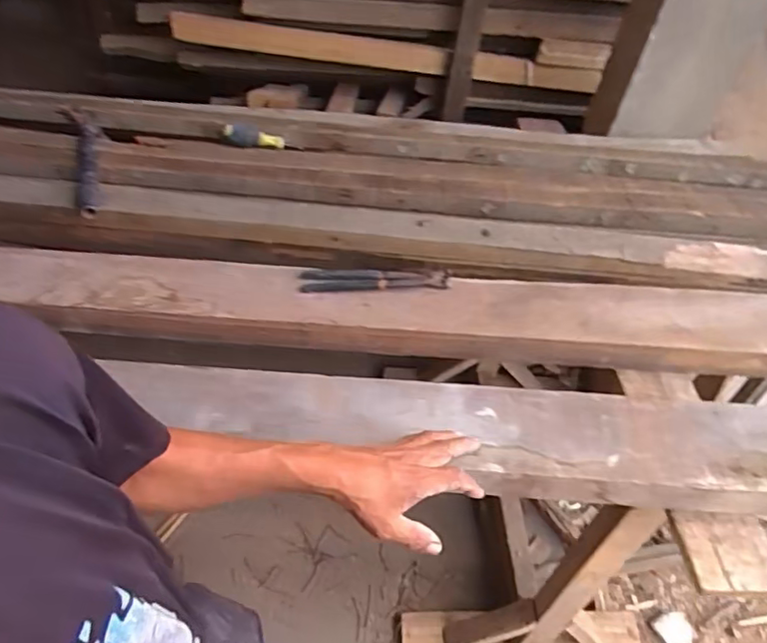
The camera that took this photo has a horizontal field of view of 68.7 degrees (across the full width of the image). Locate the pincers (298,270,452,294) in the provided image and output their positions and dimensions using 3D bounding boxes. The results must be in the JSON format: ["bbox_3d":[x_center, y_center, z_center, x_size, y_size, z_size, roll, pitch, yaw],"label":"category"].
[{"bbox_3d":[-0.013,-0.063,0.842,0.222,0.029,0.034,2,50,-3],"label":"pincers"}]

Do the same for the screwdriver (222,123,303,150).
[{"bbox_3d":[-0.233,-0.350,1.063,0.142,0.029,0.034,9,50,4],"label":"screwdriver"}]

